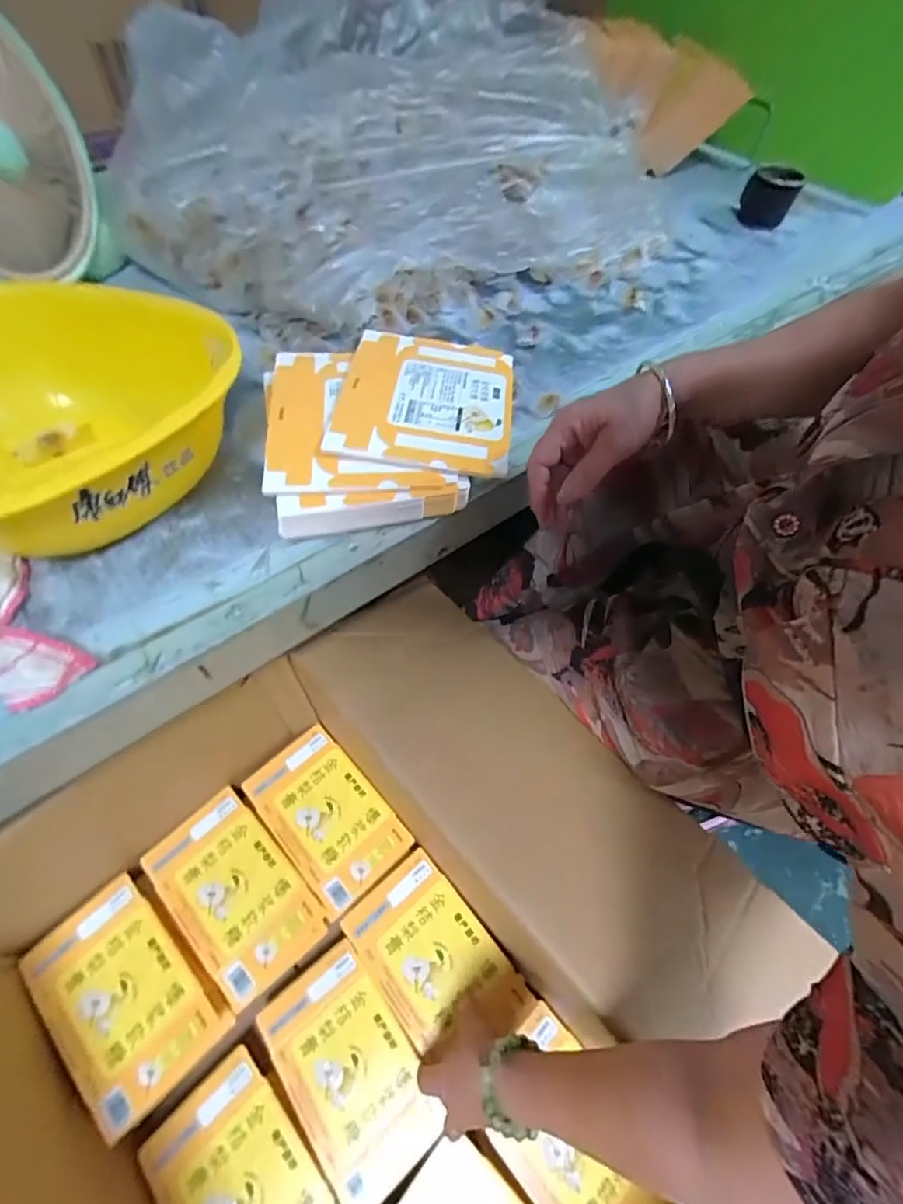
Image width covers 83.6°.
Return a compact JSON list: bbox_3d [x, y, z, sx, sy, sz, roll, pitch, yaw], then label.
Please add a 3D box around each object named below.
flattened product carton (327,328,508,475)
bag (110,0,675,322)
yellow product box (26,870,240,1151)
[{"bbox_3d":[-0.021,-0.169,0.413,0.139,0.009,0.168,6,57,0],"label":"flattened product carton"},{"bbox_3d":[-0.034,-0.476,0.520,0.581,0.194,0.300,-26,63,-19],"label":"bag"},{"bbox_3d":[-0.296,0.357,0.463,0.177,0.043,0.112,37,62,18],"label":"yellow product box"}]

